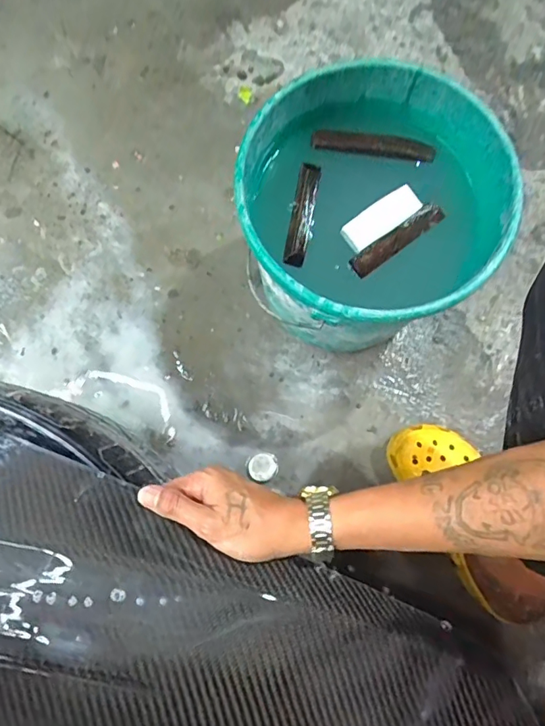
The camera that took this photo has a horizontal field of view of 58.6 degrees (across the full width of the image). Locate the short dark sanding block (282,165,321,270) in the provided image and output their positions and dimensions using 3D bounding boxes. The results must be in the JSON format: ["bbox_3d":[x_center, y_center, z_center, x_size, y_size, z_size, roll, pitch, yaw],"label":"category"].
[{"bbox_3d":[0.034,-0.168,0.543,0.025,0.025,0.122,11,81,2],"label":"short dark sanding block"}]

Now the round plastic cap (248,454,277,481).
[{"bbox_3d":[-0.013,0.142,0.663,0.038,0.004,0.034,1,81,1],"label":"round plastic cap"}]

